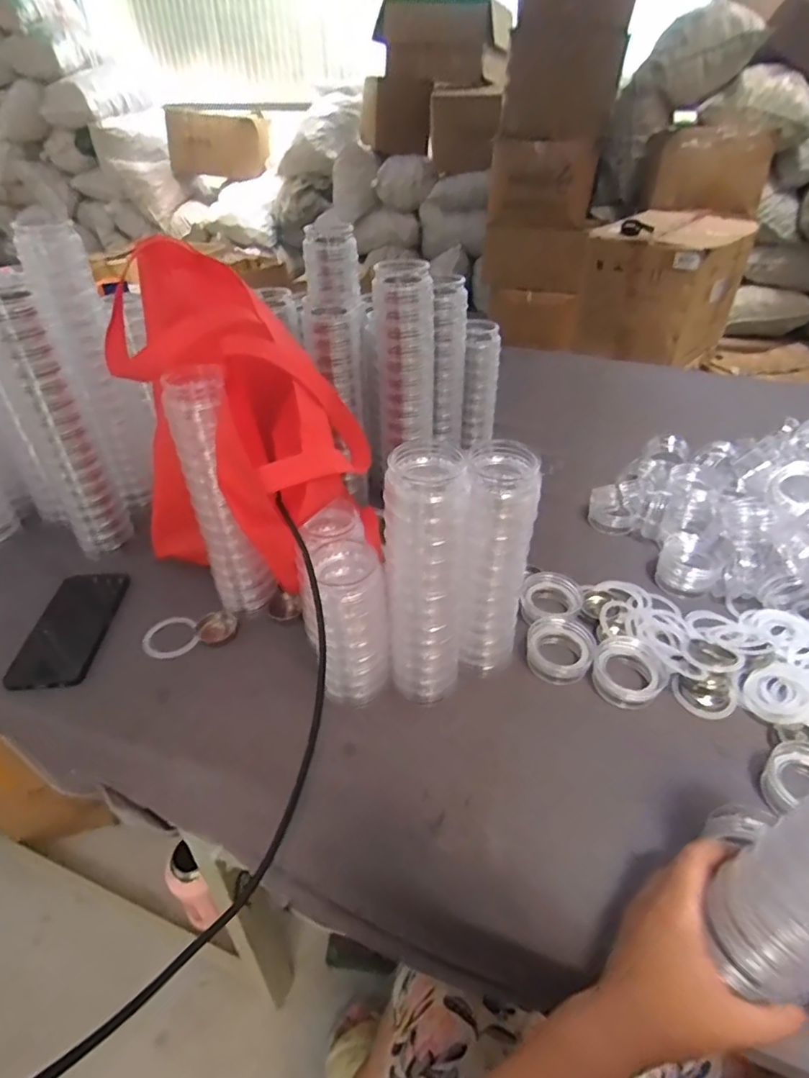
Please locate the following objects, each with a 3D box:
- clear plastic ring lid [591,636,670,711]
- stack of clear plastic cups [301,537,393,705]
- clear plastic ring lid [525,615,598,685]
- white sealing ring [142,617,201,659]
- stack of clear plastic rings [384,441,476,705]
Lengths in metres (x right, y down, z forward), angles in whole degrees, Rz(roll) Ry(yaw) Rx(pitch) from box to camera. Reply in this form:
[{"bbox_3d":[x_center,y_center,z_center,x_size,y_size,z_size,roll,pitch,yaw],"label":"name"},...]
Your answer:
[{"bbox_3d":[0.228,0.135,0.561,0.070,0.033,0.066,1,37,0],"label":"clear plastic ring lid"},{"bbox_3d":[-0.051,0.084,0.531,0.073,0.164,0.062,-2,38,-4],"label":"stack of clear plastic cups"},{"bbox_3d":[0.164,0.115,0.586,0.070,0.040,0.072,1,37,0],"label":"clear plastic ring lid"},{"bbox_3d":[-0.263,0.109,0.622,0.058,0.006,0.065,-16,41,-21],"label":"white sealing ring"},{"bbox_3d":[0.019,0.047,0.495,0.054,0.267,0.065,24,43,27],"label":"stack of clear plastic rings"}]

